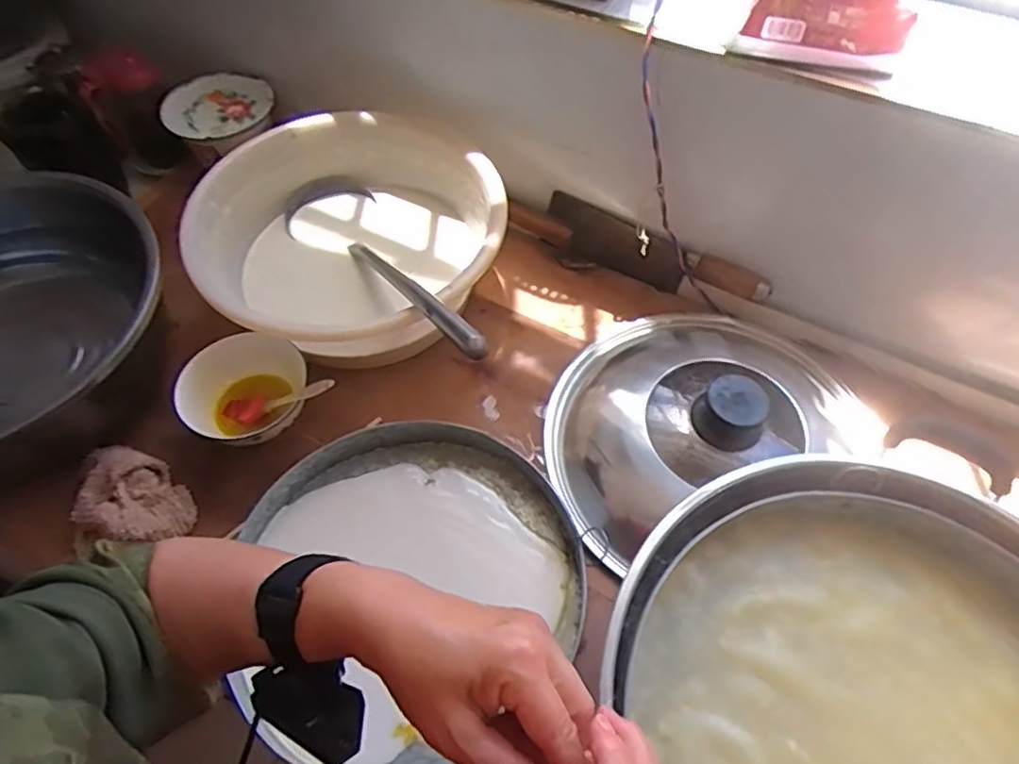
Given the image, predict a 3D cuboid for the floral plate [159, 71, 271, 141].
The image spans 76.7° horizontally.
[{"bbox_3d":[-0.419,-0.394,0.921,0.157,0.034,0.134,37,77,28],"label":"floral plate"}]

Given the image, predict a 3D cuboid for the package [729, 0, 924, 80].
[{"bbox_3d":[0.284,-0.338,0.570,0.140,0.070,0.095,19,58,12],"label":"package"}]

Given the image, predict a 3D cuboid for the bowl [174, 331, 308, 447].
[{"bbox_3d":[-0.278,0.022,0.690,0.124,0.074,0.130,-13,57,-9],"label":"bowl"}]

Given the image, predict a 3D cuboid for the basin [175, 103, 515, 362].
[{"bbox_3d":[-0.172,-0.168,0.771,0.342,0.131,0.321,0,56,0],"label":"basin"}]

